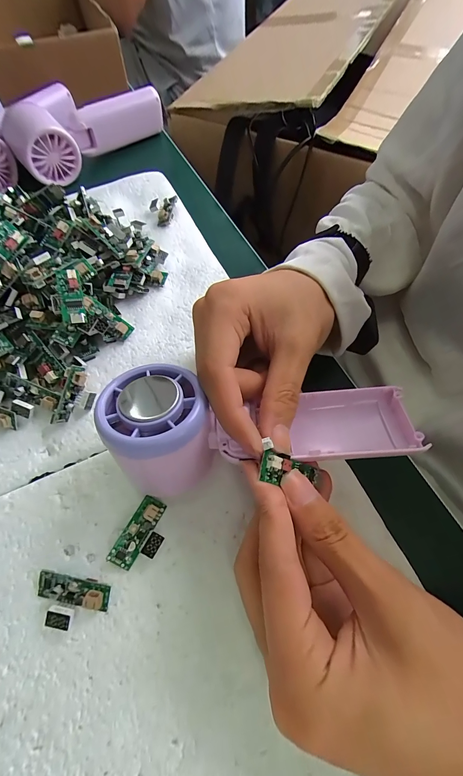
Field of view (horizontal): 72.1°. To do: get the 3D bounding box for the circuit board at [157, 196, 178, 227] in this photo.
[{"bbox_3d":[-0.061,-0.171,0.303,0.011,0.011,0.039,8,63,2],"label":"circuit board"}]

